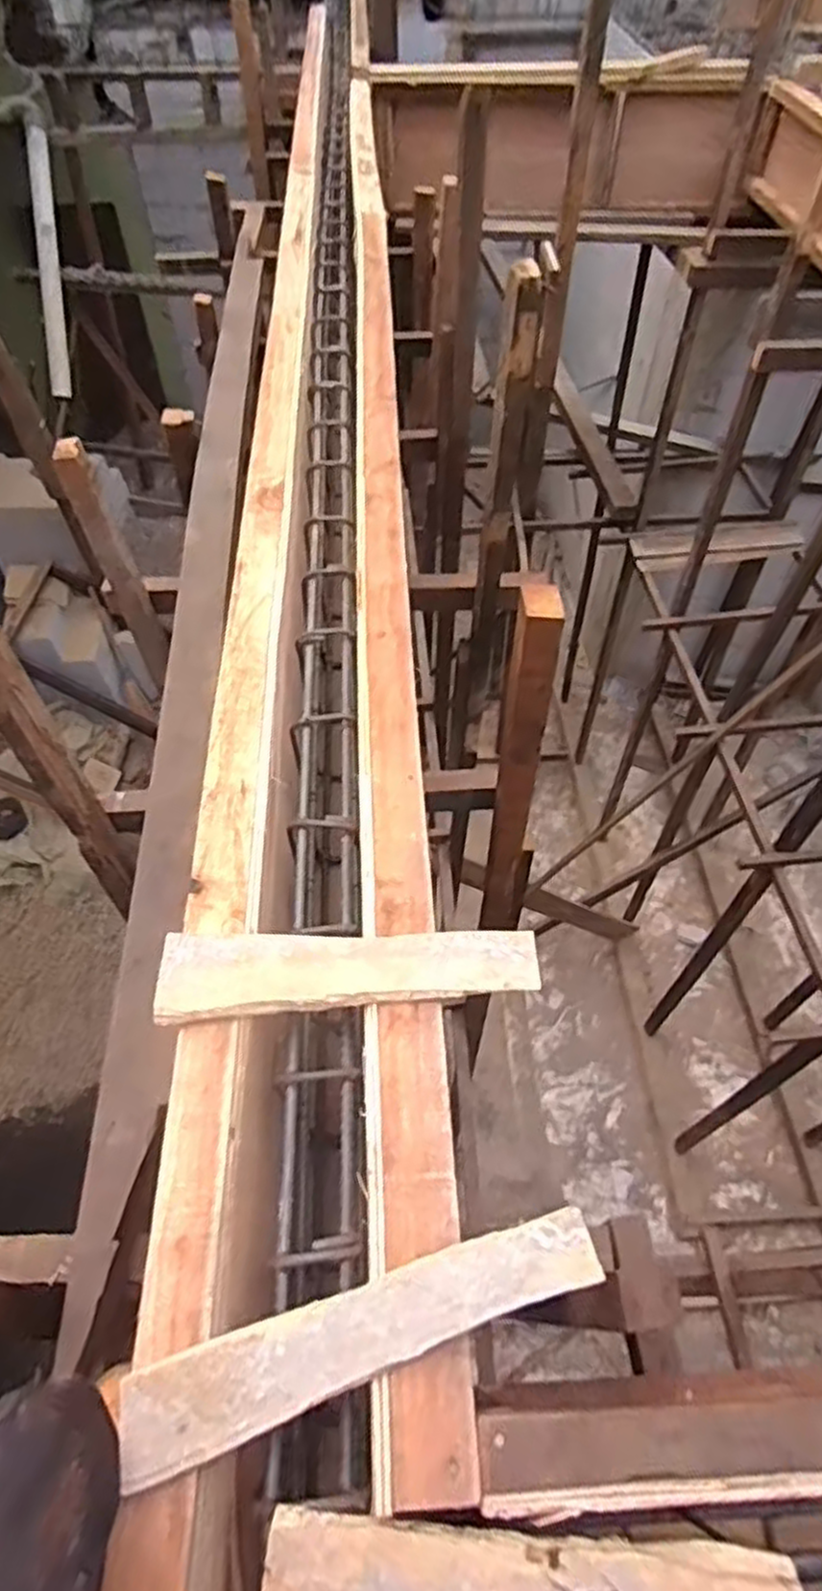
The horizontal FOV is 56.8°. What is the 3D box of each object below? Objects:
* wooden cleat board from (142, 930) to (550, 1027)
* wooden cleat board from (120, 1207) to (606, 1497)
[{"bbox_3d":[-0.057,0.164,0.704,0.344,0.015,0.079,-1,54,-1],"label":"wooden cleat board"},{"bbox_3d":[-0.030,0.380,0.542,0.341,0.013,0.060,-16,55,-12],"label":"wooden cleat board"}]

